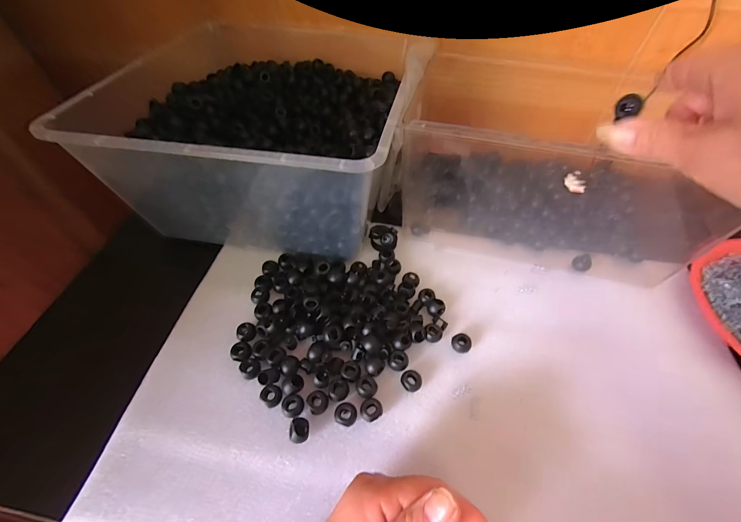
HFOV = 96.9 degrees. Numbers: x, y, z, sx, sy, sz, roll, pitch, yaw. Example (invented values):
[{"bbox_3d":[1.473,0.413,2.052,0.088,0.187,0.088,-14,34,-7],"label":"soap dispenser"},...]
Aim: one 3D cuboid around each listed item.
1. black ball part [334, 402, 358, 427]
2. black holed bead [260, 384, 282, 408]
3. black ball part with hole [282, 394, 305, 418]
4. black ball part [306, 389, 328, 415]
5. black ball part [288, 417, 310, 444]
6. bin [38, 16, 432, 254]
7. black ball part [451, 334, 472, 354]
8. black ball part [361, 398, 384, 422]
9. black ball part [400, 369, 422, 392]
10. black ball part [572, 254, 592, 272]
[{"bbox_3d":[-0.019,0.122,0.262,0.017,0.009,0.016,0,53,0],"label":"black ball part"},{"bbox_3d":[-0.081,0.111,0.270,0.016,0.010,0.016,0,53,0],"label":"black holed bead"},{"bbox_3d":[-0.063,0.116,0.265,0.016,0.007,0.017,0,53,0],"label":"black ball part with hole"},{"bbox_3d":[-0.043,0.113,0.266,0.017,0.008,0.017,0,53,0],"label":"black ball part"},{"bbox_3d":[-0.054,0.131,0.254,0.015,0.014,0.017,-5,54,-3],"label":"black ball part"},{"bbox_3d":[-0.100,-0.158,0.387,0.295,0.140,0.300,8,54,6],"label":"bin"},{"bbox_3d":[0.083,0.075,0.299,0.017,0.010,0.015,34,60,23],"label":"black ball part"},{"bbox_3d":[0.001,0.120,0.265,0.017,0.012,0.016,0,53,0],"label":"black ball part"},{"bbox_3d":[0.034,0.102,0.279,0.017,0.010,0.016,0,53,0],"label":"black ball part"},{"bbox_3d":[0.226,0.002,0.351,0.014,0.015,0.018,-34,60,-22],"label":"black ball part"}]

